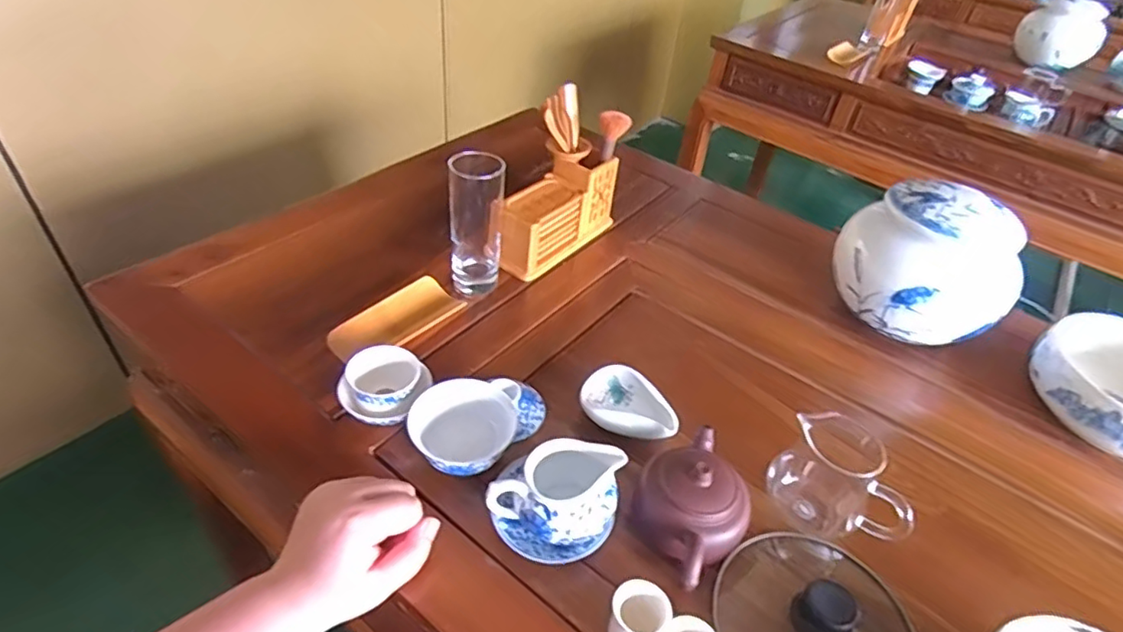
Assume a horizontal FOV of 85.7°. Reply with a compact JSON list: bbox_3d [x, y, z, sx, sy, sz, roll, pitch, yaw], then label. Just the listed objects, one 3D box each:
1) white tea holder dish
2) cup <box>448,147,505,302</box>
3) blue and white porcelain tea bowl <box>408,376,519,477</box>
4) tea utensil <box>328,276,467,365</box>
[{"bbox_3d":[0.063,0.095,0.602,0.096,0.038,0.073,36,49,29],"label":"white tea holder dish"},{"bbox_3d":[-0.102,-0.110,0.714,0.058,0.177,0.055,-4,42,-12],"label":"cup"},{"bbox_3d":[-0.089,0.109,0.559,0.092,0.053,0.089,-15,46,-23],"label":"blue and white porcelain tea bowl"},{"bbox_3d":[-0.185,0.006,0.688,0.063,0.025,0.145,30,46,24],"label":"tea utensil"}]

